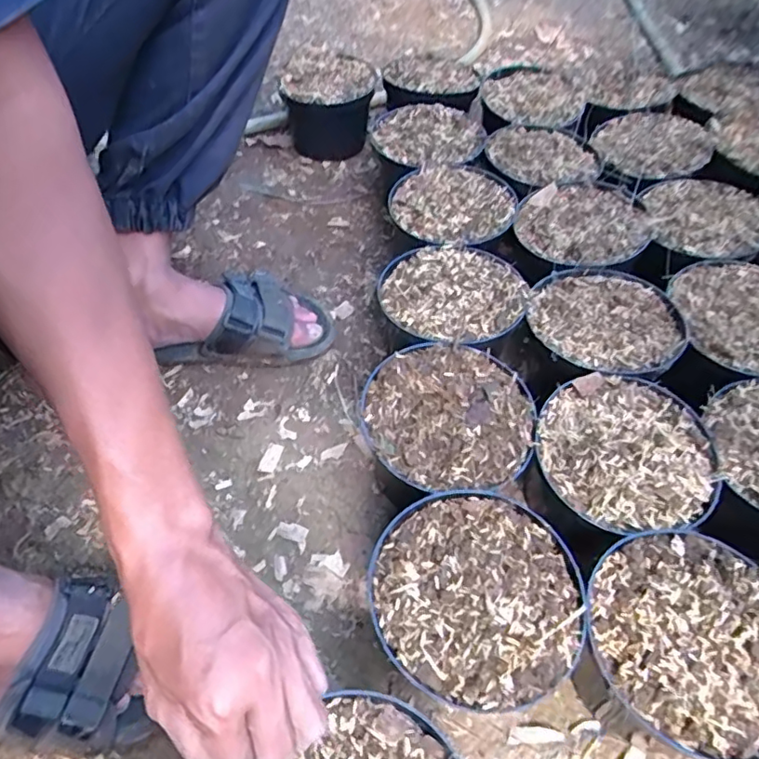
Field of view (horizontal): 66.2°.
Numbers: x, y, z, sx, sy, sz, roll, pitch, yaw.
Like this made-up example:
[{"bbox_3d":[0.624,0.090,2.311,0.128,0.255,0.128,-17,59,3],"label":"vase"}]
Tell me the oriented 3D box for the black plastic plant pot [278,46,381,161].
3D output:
[{"bbox_3d":[-0.081,-0.419,0.907,0.128,0.120,0.124,0,53,1],"label":"black plastic plant pot"}]

